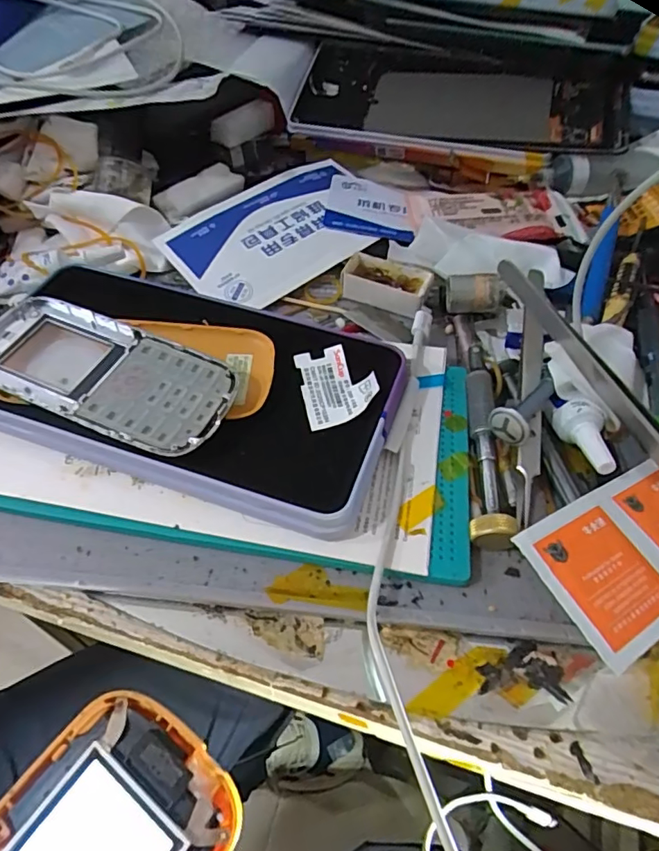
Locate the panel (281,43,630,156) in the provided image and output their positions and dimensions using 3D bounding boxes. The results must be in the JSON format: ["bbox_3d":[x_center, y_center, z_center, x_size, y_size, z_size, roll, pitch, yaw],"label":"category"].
[{"bbox_3d":[0.090,-0.236,0.375,0.223,0.016,0.105,11,64,14],"label":"panel"}]

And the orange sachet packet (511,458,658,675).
[{"bbox_3d":[0.114,0.046,0.193,0.091,0.004,0.049,-18,60,-30],"label":"orange sachet packet"}]

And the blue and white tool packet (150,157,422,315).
[{"bbox_3d":[-0.023,-0.119,0.317,0.142,0.011,0.086,-34,62,-21],"label":"blue and white tool packet"}]

